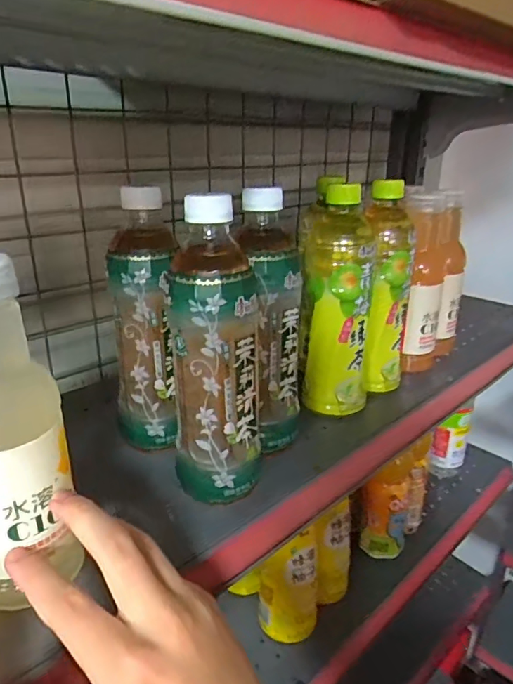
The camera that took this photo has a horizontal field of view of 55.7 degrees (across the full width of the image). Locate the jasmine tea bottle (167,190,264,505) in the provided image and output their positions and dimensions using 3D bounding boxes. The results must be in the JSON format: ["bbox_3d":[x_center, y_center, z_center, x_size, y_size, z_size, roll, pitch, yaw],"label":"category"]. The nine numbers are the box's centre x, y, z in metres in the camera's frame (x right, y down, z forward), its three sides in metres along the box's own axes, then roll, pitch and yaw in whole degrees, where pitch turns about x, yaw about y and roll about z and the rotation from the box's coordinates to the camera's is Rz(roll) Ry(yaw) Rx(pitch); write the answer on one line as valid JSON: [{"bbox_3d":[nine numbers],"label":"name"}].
[{"bbox_3d":[-0.026,0.006,0.345,0.060,0.206,0.065,1,23,1],"label":"jasmine tea bottle"}]

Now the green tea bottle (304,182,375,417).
[{"bbox_3d":[0.079,-0.036,0.462,0.062,0.202,0.058,7,24,16],"label":"green tea bottle"}]

